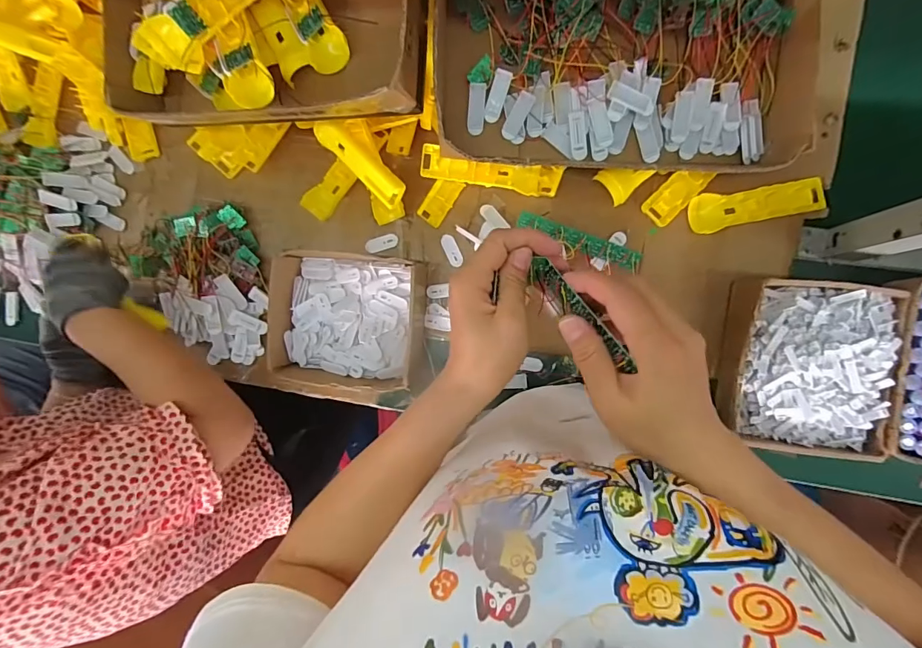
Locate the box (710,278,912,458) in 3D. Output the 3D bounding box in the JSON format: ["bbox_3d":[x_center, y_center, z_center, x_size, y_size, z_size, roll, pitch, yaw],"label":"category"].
[{"bbox_3d":[0.438,0.057,0.547,0.168,0.079,0.212,6,90,6],"label":"box"}]

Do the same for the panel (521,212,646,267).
[{"bbox_3d":[0.166,-0.114,0.598,0.179,0.007,0.026,20,102,-2],"label":"panel"}]

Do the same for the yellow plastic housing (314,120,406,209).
[{"bbox_3d":[-0.142,-0.231,0.603,0.162,0.025,0.045,45,94,5],"label":"yellow plastic housing"}]

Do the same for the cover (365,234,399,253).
[{"bbox_3d":[-0.121,-0.123,0.655,0.049,0.009,0.023,-18,87,6],"label":"cover"}]

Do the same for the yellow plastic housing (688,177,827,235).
[{"bbox_3d":[0.397,-0.162,0.580,0.166,0.018,0.050,-12,88,6],"label":"yellow plastic housing"}]

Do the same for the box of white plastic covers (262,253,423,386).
[{"bbox_3d":[-0.167,-0.007,0.640,0.217,0.058,0.187,6,90,6],"label":"box of white plastic covers"}]

